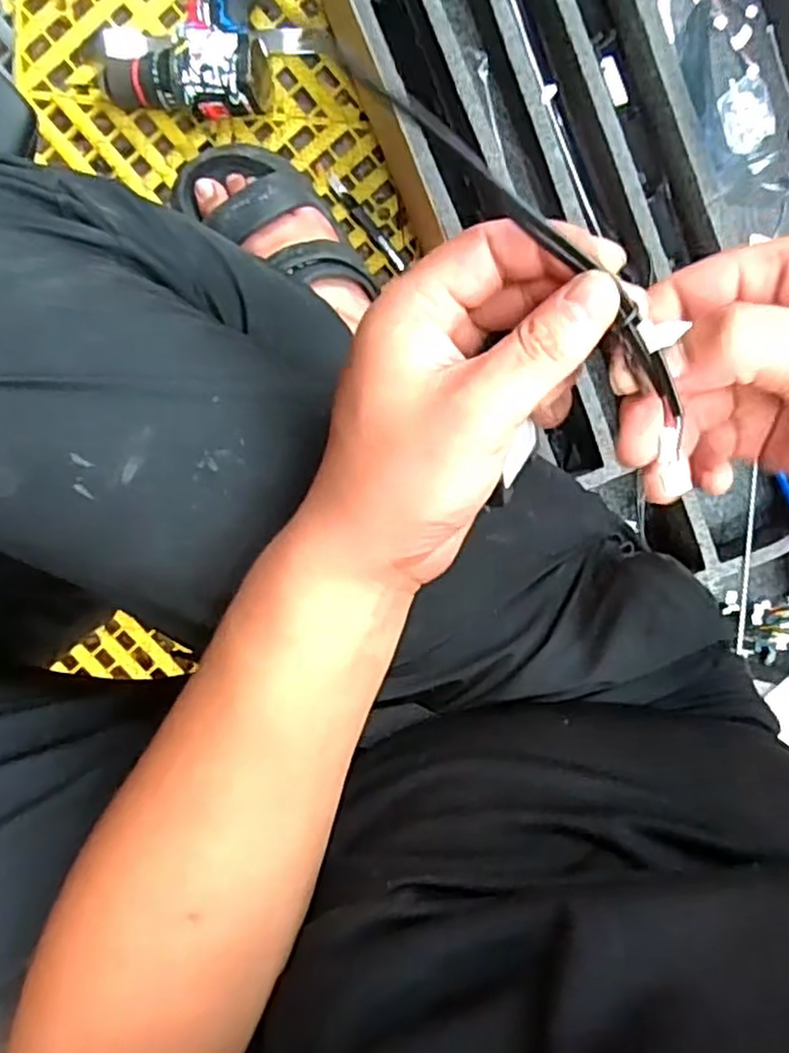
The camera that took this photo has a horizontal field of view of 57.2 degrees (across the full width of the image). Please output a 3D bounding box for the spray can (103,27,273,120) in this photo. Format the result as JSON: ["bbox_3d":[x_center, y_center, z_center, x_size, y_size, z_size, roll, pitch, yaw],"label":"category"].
[{"bbox_3d":[-0.192,-0.409,0.666,0.153,0.081,0.069,0,98,-2],"label":"spray can"}]

